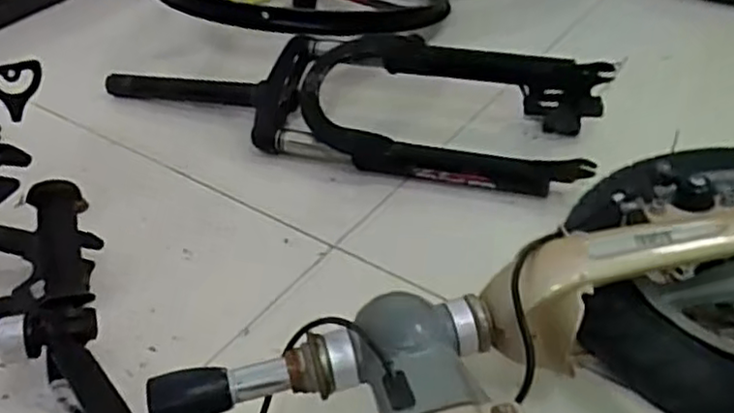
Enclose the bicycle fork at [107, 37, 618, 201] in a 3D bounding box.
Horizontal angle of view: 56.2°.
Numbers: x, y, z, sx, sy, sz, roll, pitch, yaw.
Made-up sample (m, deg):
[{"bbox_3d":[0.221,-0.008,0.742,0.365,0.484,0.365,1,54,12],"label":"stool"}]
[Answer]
[{"bbox_3d":[-0.052,-0.131,0.767,0.598,0.095,0.151,9,42,19],"label":"bicycle fork"}]

